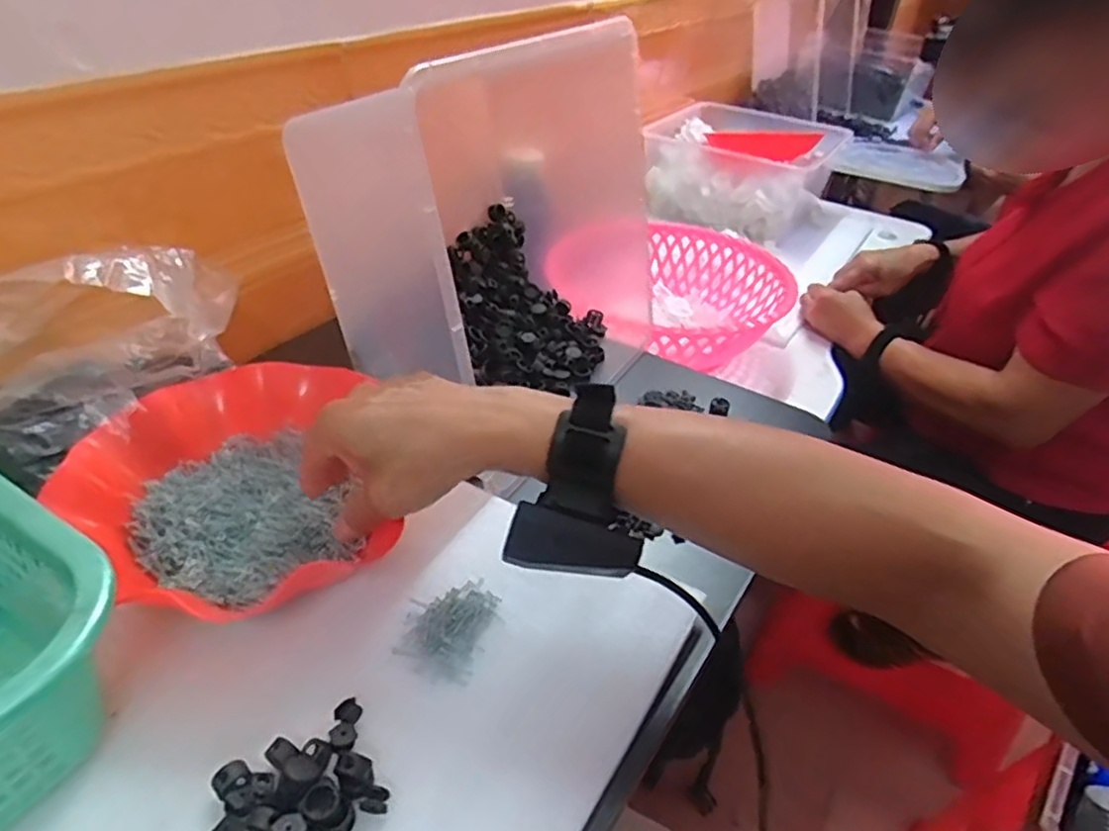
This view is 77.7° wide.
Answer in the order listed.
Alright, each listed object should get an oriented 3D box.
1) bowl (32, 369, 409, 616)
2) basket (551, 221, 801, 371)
[{"bbox_3d":[-0.206,0.042,0.466,0.193,0.058,0.191,3,38,-2],"label":"bowl"},{"bbox_3d":[0.151,-0.150,0.871,0.256,0.088,0.284,-4,39,-10],"label":"basket"}]

